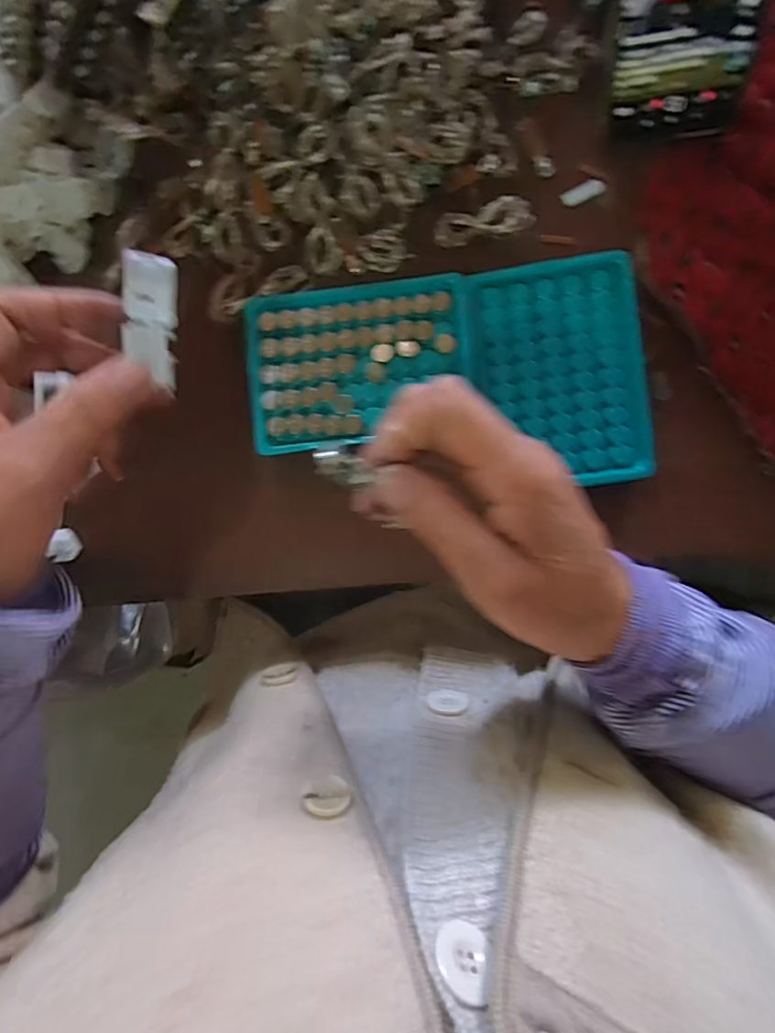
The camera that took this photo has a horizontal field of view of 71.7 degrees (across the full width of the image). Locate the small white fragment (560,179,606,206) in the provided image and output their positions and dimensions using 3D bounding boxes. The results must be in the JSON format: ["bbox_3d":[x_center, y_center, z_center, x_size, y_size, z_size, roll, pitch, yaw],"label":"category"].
[{"bbox_3d":[0.121,-0.200,0.332,0.025,0.005,0.010,-22,91,2],"label":"small white fragment"}]

